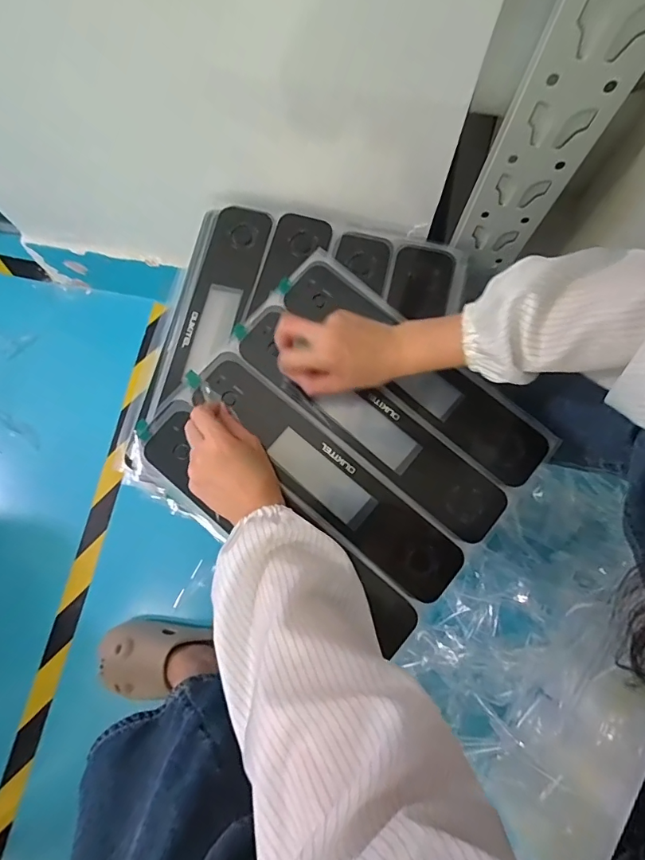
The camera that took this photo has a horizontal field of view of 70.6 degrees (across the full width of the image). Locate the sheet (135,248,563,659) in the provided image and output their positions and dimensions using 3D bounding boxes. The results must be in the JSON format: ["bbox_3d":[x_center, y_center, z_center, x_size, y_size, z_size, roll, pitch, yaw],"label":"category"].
[{"bbox_3d":[0.021,0.013,0.462,0.321,0.015,0.291,40,82,8],"label":"sheet"}]

